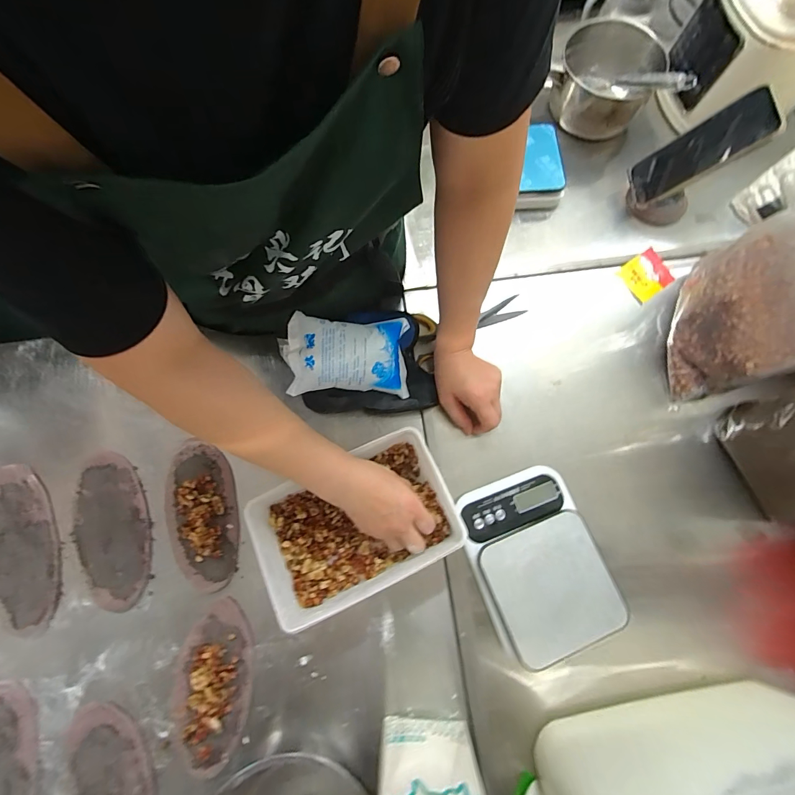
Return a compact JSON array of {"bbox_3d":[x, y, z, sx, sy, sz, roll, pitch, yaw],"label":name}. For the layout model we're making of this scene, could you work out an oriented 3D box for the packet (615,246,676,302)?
[{"bbox_3d":[0.381,-0.188,0.567,0.065,0.012,0.063,-34,77,-9],"label":"packet"}]

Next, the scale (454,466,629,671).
[{"bbox_3d":[0.165,0.194,0.449,0.145,0.043,0.193,-17,75,-5],"label":"scale"}]

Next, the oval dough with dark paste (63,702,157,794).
[{"bbox_3d":[-0.312,0.429,0.402,0.083,0.012,0.170,-22,76,-6],"label":"oval dough with dark paste"}]

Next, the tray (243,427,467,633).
[{"bbox_3d":[-0.047,0.148,0.438,0.214,0.073,0.142,-25,76,-7],"label":"tray"}]

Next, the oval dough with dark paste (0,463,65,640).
[{"bbox_3d":[-0.474,0.185,0.467,0.087,0.008,0.211,-26,76,-7],"label":"oval dough with dark paste"}]

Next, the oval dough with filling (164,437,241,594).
[{"bbox_3d":[-0.253,0.147,0.474,0.088,0.013,0.186,-17,75,-5],"label":"oval dough with filling"}]

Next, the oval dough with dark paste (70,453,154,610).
[{"bbox_3d":[-0.364,0.166,0.471,0.091,0.007,0.190,-24,76,-7],"label":"oval dough with dark paste"}]

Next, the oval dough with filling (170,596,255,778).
[{"bbox_3d":[-0.215,0.330,0.427,0.092,0.017,0.165,0,74,0],"label":"oval dough with filling"}]

